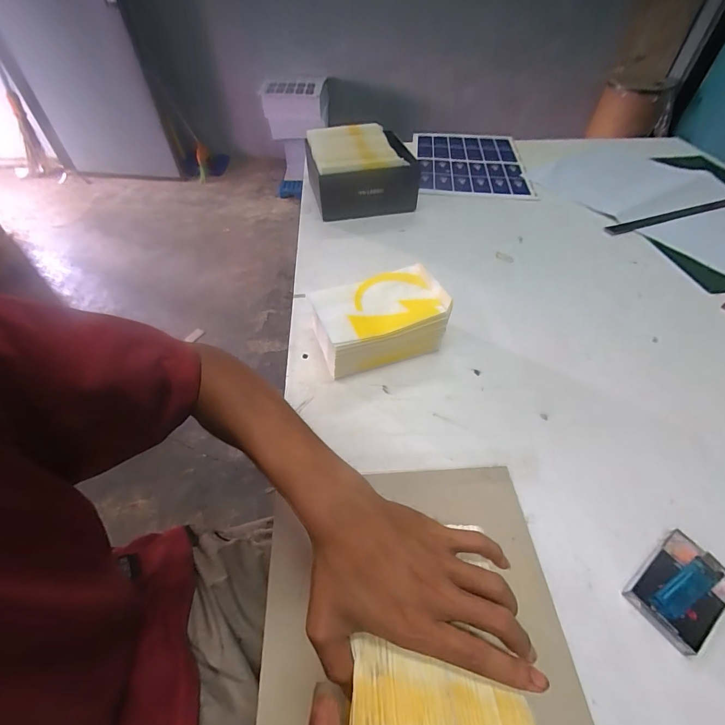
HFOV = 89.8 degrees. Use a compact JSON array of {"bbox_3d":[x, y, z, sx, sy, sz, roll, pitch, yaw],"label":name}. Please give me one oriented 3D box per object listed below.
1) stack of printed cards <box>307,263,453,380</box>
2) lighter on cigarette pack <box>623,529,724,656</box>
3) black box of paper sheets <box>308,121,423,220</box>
[{"bbox_3d":[0.024,-0.065,0.571,0.195,0.086,0.121,-16,53,-12],"label":"stack of printed cards"},{"bbox_3d":[0.322,0.228,0.365,0.096,0.025,0.065,-31,57,-22],"label":"lighter on cigarette pack"},{"bbox_3d":[-0.005,-0.468,0.885,0.236,0.125,0.243,-9,50,-8],"label":"black box of paper sheets"}]

